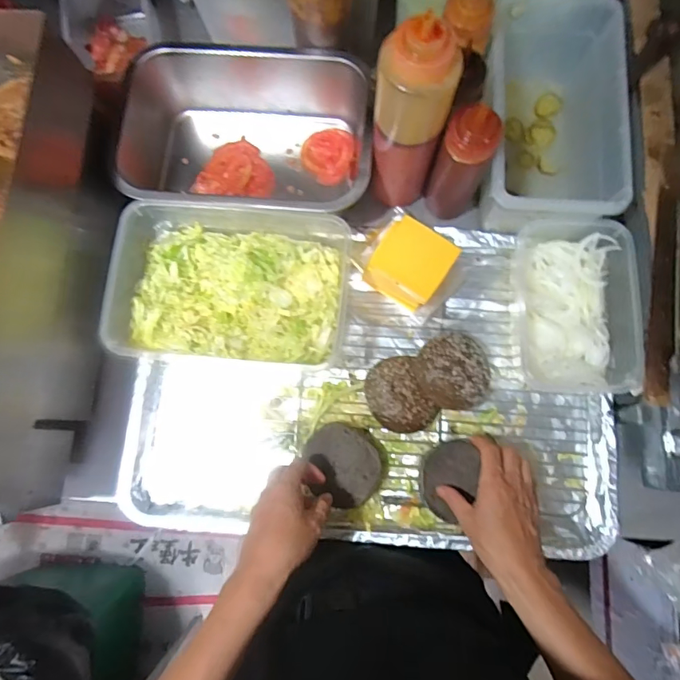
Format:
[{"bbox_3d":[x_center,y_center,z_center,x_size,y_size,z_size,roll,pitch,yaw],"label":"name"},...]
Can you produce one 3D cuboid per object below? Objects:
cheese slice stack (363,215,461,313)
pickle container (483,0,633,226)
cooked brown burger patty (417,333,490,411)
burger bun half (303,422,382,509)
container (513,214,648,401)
[{"bbox_3d":[0.088,-0.094,0.585,0.087,0.047,0.087,32,82,5],"label":"cheese slice stack"},{"bbox_3d":[0.250,-0.271,0.596,0.152,0.137,0.269,3,80,0],"label":"pickle container"},{"bbox_3d":[0.138,0.035,0.554,0.086,0.021,0.088,-43,83,-7],"label":"cooked brown burger patty"},{"bbox_3d":[0.002,0.146,0.553,0.091,0.016,0.087,0,80,0],"label":"burger bun half"},{"bbox_3d":[0.283,-0.039,0.581,0.144,0.083,0.203,4,80,1],"label":"container"}]

